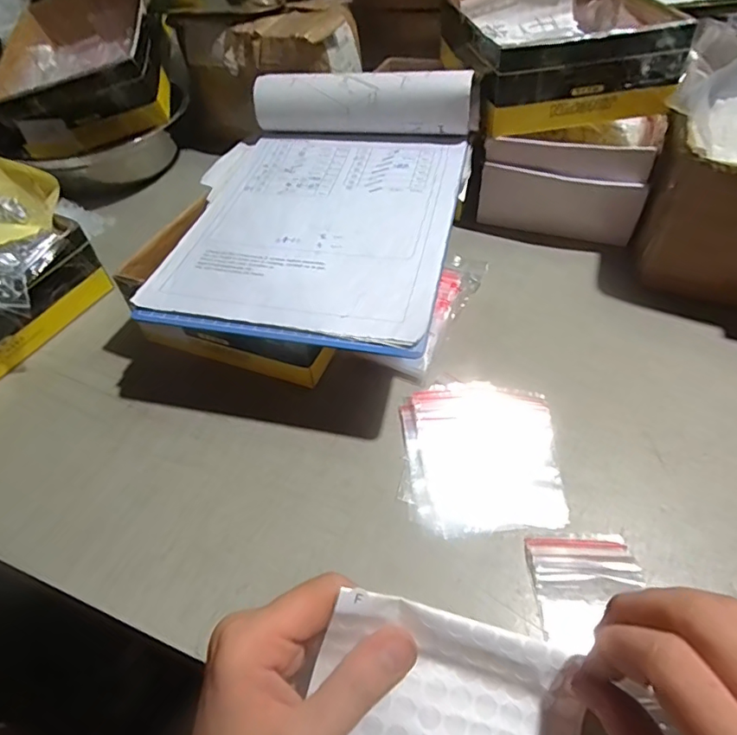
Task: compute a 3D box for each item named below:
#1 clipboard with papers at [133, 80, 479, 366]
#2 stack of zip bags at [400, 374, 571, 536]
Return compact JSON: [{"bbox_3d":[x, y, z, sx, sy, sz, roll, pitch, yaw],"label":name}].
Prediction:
[{"bbox_3d":[-0.046,-0.147,0.410,0.234,0.061,0.290,8,50,11],"label":"clipboard with papers"},{"bbox_3d":[0.078,0.058,0.352,0.106,0.009,0.117,1,49,5],"label":"stack of zip bags"}]

